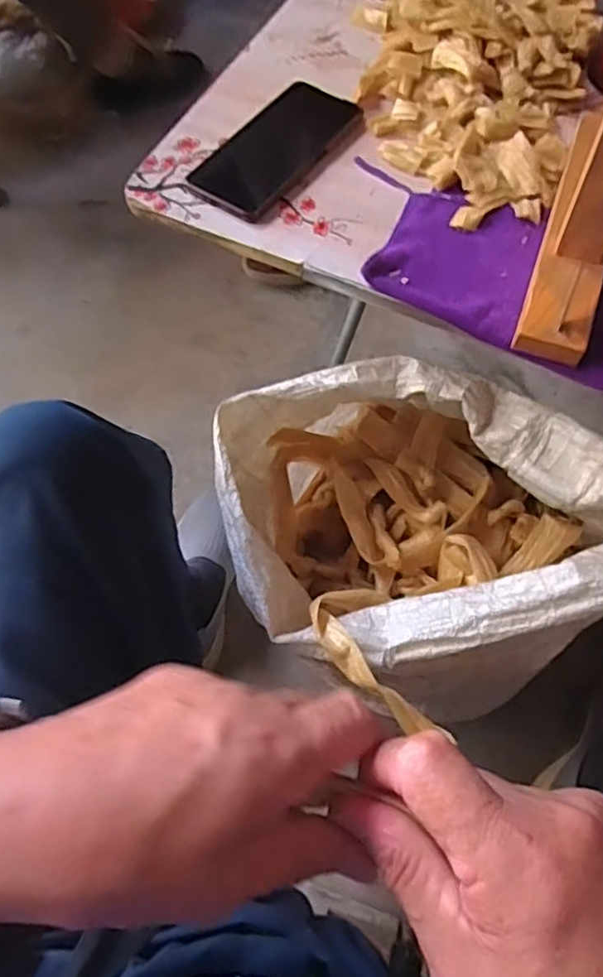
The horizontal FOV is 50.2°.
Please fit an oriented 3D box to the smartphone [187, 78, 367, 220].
[{"bbox_3d":[-0.022,-0.295,0.556,0.077,0.006,0.163,32,69,14],"label":"smartphone"}]

